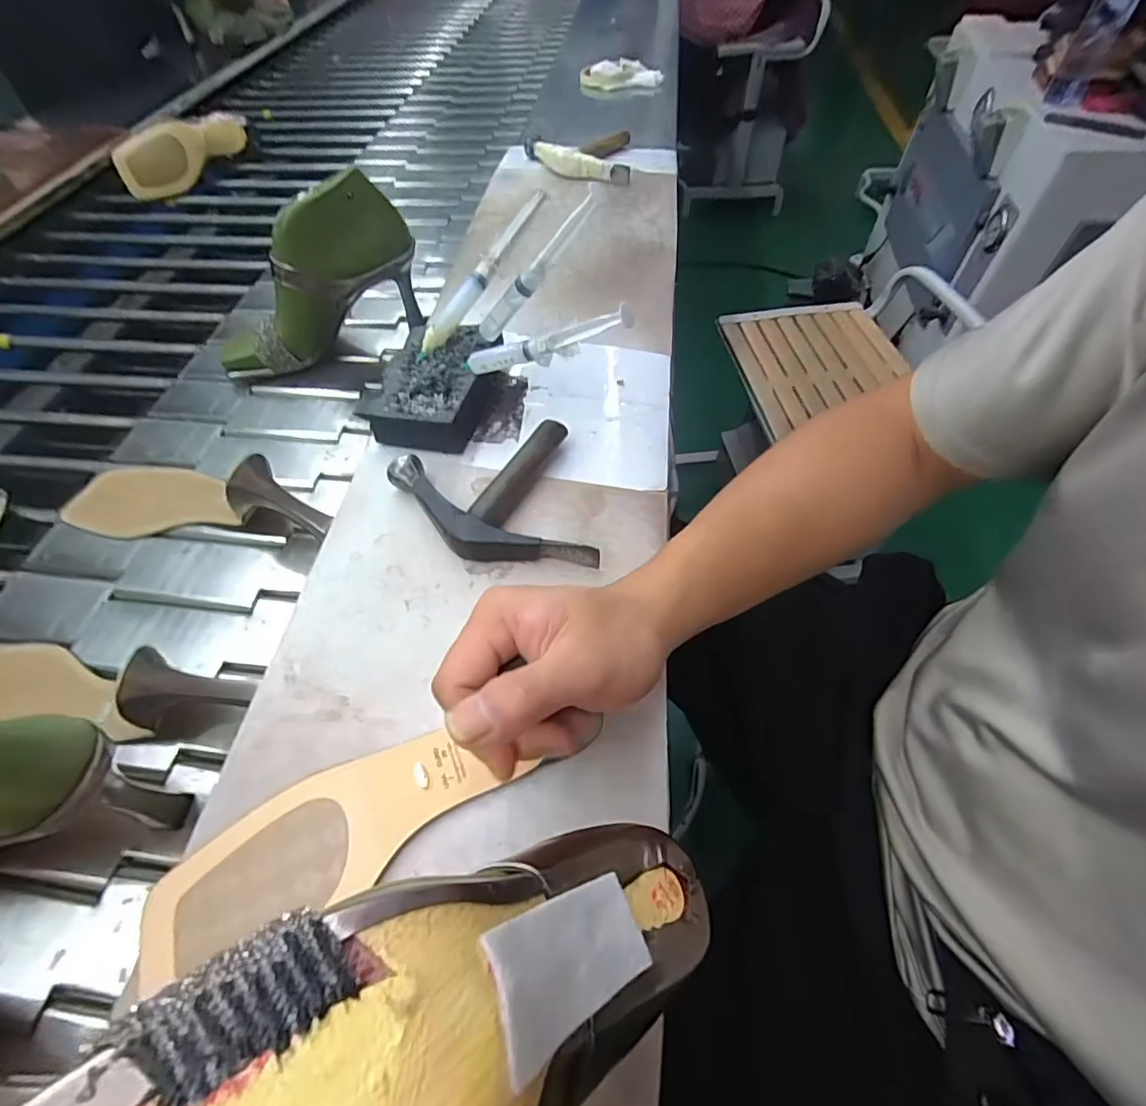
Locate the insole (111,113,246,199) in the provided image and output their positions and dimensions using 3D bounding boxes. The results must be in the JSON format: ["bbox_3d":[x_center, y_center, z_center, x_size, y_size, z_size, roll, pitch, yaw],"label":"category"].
[{"bbox_3d":[-0.622,-0.648,0.872,0.050,0.081,0.215,38,64,25],"label":"insole"}]

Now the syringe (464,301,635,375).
[{"bbox_3d":[-0.023,-0.150,0.390,0.160,0.021,0.013,2,49,40],"label":"syringe"}]

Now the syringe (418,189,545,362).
[{"bbox_3d":[-0.078,-0.232,0.449,0.013,0.020,0.165,43,98,27],"label":"syringe"}]

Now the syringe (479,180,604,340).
[{"bbox_3d":[-0.027,-0.207,0.391,0.015,0.158,0.013,39,55,-21],"label":"syringe"}]

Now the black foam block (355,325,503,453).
[{"bbox_3d":[-0.114,-0.142,0.458,0.085,0.038,0.131,12,56,10],"label":"black foam block"}]

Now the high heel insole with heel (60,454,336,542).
[{"bbox_3d":[-0.330,-0.047,0.469,0.259,0.065,0.079,0,54,18],"label":"high heel insole with heel"}]

